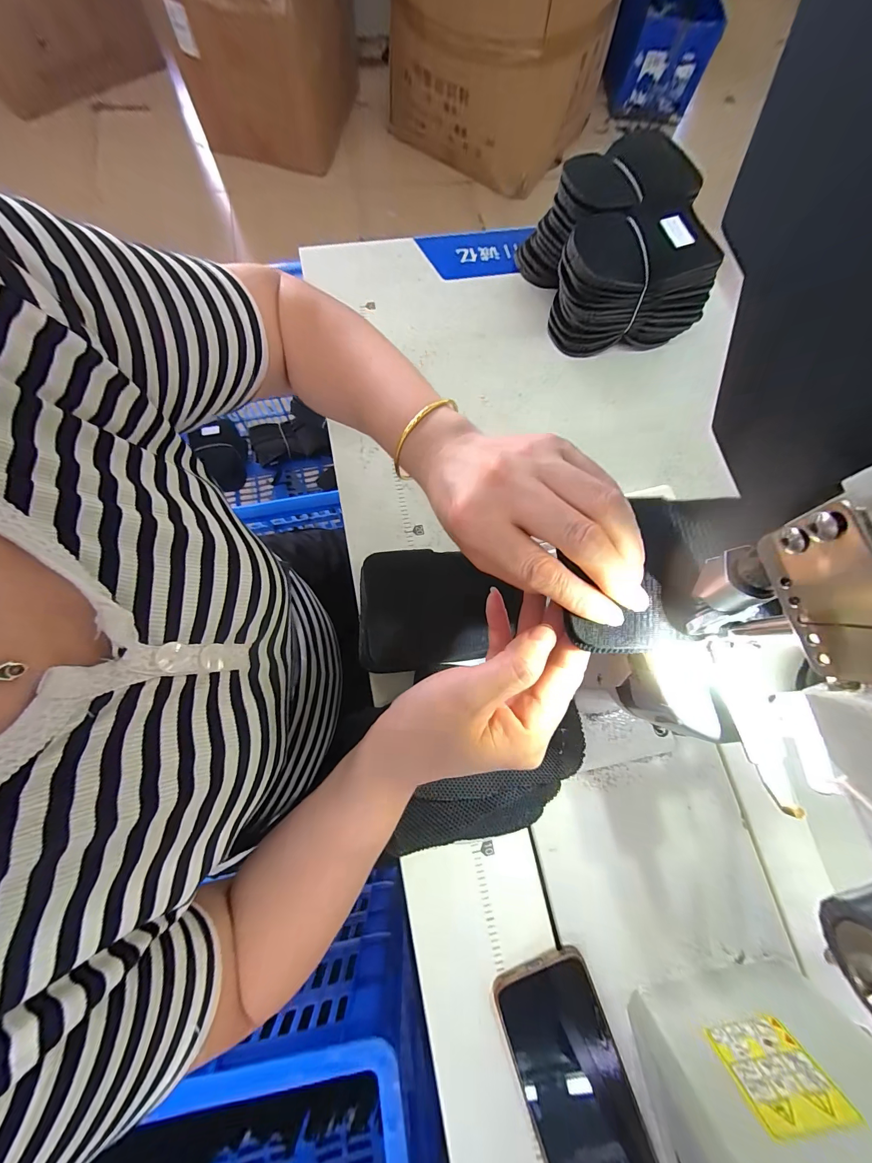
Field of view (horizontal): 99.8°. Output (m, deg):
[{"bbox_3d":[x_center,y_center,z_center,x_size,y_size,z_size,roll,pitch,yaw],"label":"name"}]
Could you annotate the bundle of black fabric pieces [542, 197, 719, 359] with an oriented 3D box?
[{"bbox_3d":[0.213,-0.341,0.414,0.157,0.093,0.096,-4,76,-5],"label":"bundle of black fabric pieces"}]

